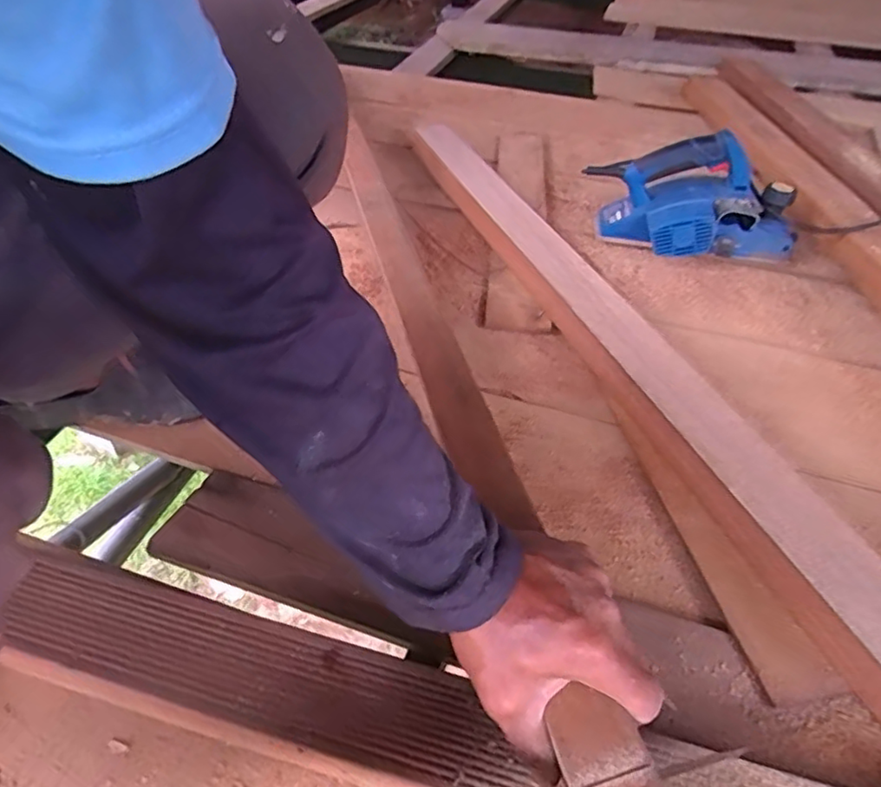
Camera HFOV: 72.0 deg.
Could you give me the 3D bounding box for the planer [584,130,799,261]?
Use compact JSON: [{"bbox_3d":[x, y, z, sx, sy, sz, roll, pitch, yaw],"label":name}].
[{"bbox_3d":[0.348,-0.272,0.828,0.283,0.134,0.126,11,44,13],"label":"planer"}]

